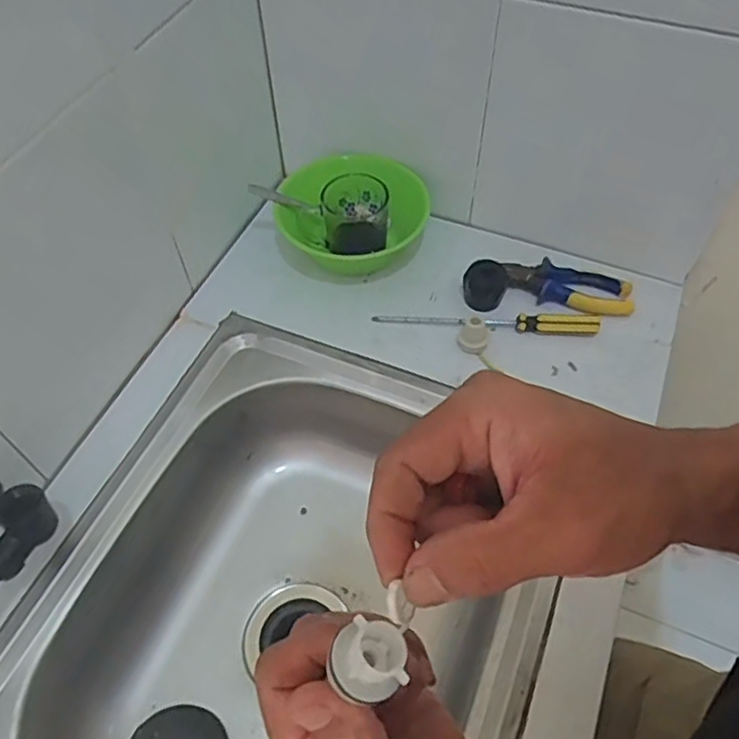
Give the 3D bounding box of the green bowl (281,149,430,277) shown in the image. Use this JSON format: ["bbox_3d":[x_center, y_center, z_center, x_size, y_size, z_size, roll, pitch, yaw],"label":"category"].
[{"bbox_3d":[-0.024,-0.168,0.721,0.155,0.097,0.150,0,55,0],"label":"green bowl"}]

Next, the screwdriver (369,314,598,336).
[{"bbox_3d":[0.123,-0.054,0.683,0.233,0.019,0.025,5,55,4],"label":"screwdriver"}]

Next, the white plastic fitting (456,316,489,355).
[{"bbox_3d":[0.105,-0.033,0.662,0.030,0.032,0.026,11,56,8],"label":"white plastic fitting"}]

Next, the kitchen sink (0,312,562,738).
[{"bbox_3d":[-0.070,0.224,0.581,0.404,0.137,0.493,19,57,14],"label":"kitchen sink"}]

